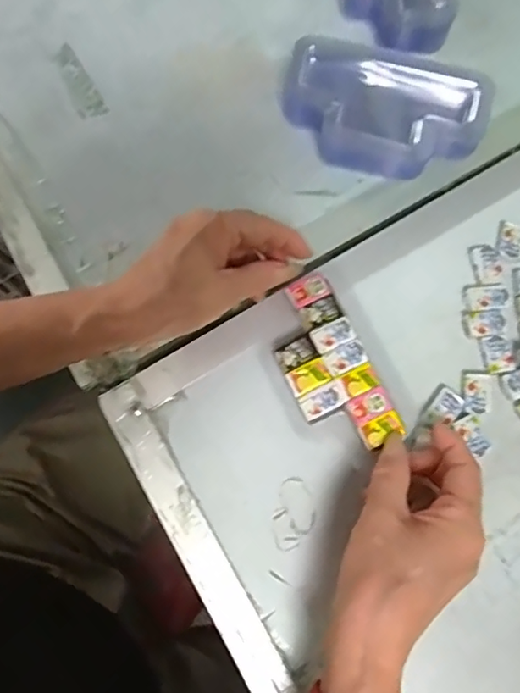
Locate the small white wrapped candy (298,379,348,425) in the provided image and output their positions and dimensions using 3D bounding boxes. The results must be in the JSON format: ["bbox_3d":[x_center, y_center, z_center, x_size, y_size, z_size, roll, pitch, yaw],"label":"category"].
[{"bbox_3d":[0.040,0.037,0.348,0.028,0.019,0.017,-30,77,-6],"label":"small white wrapped candy"}]

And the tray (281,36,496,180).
[{"bbox_3d":[0.088,-0.164,0.384,0.139,0.042,0.084,14,77,5],"label":"tray"}]

